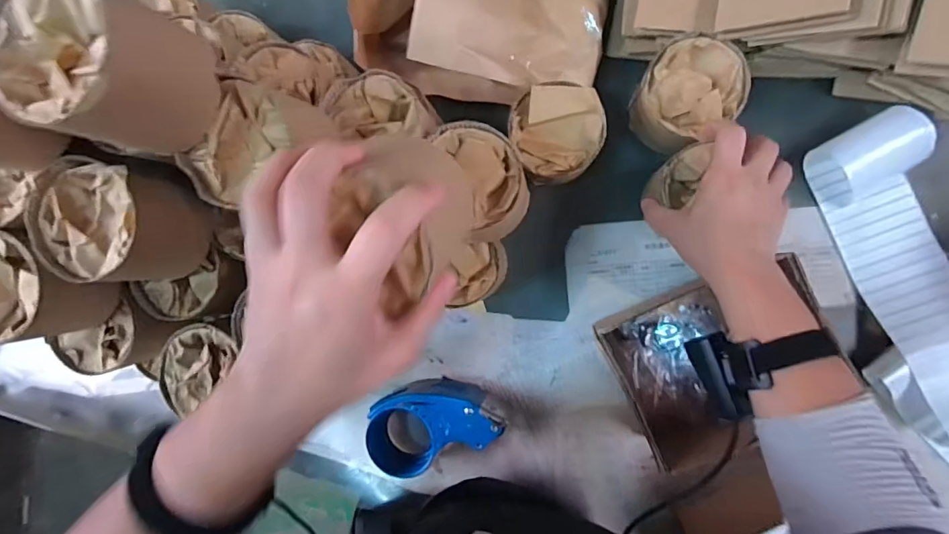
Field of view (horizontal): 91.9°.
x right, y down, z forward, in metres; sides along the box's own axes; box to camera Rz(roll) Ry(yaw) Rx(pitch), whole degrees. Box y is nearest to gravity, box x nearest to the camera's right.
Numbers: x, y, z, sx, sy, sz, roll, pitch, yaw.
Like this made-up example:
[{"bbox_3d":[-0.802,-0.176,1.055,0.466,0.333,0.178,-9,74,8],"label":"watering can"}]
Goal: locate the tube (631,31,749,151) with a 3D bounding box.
[{"bbox_3d":[0.205,-0.167,0.455,0.093,0.070,0.085,0,92,8],"label":"tube"}]

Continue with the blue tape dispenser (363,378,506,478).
[{"bbox_3d":[-0.049,0.174,0.522,0.147,0.060,0.095,-34,87,8],"label":"blue tape dispenser"}]

